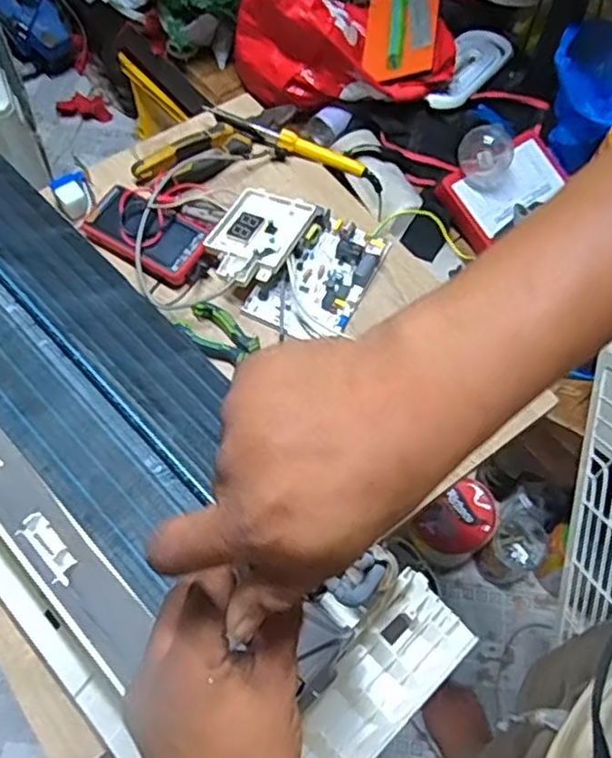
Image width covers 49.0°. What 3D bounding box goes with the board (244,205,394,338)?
[{"bbox_3d":[0.018,-0.125,0.795,0.110,0.025,0.171,27,65,12],"label":"board"}]

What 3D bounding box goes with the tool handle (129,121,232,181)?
[{"bbox_3d":[-0.160,-0.299,0.874,0.142,0.028,0.033,-37,69,-19],"label":"tool handle"}]

